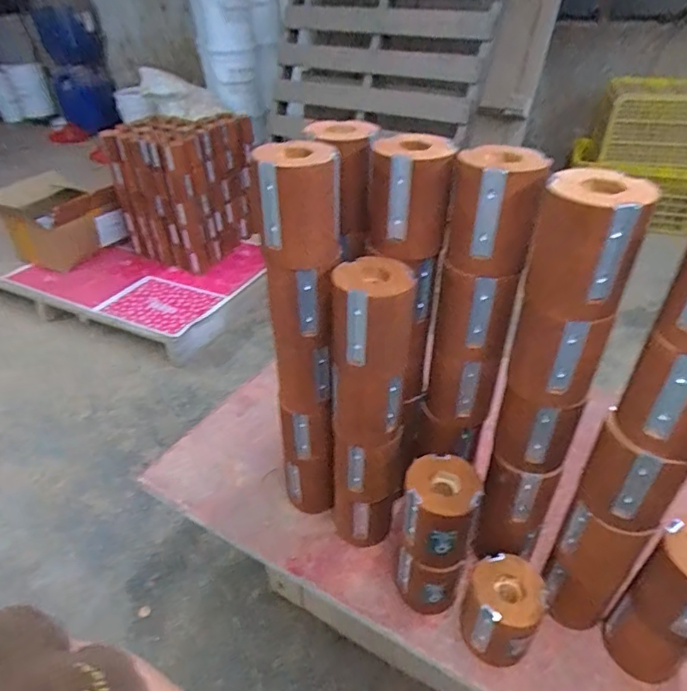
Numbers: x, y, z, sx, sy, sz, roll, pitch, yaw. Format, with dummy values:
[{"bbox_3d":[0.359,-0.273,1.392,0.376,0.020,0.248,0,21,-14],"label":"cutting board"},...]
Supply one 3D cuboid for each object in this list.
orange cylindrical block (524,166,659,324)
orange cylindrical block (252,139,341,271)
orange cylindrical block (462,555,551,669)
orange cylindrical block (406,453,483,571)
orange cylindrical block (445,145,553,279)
[{"bbox_3d":[0.198,-0.082,0.413,0.075,0.103,0.069,14,40,20],"label":"orange cylindrical block"},{"bbox_3d":[-0.040,-0.133,0.481,0.073,0.100,0.066,-2,37,0],"label":"orange cylindrical block"},{"bbox_3d":[0.173,0.296,0.557,0.076,0.108,0.072,-1,37,1],"label":"orange cylindrical block"},{"bbox_3d":[0.107,0.183,0.550,0.073,0.099,0.075,-1,37,1],"label":"orange cylindrical block"},{"bbox_3d":[0.139,-0.125,0.468,0.077,0.096,0.069,9,39,14],"label":"orange cylindrical block"}]

